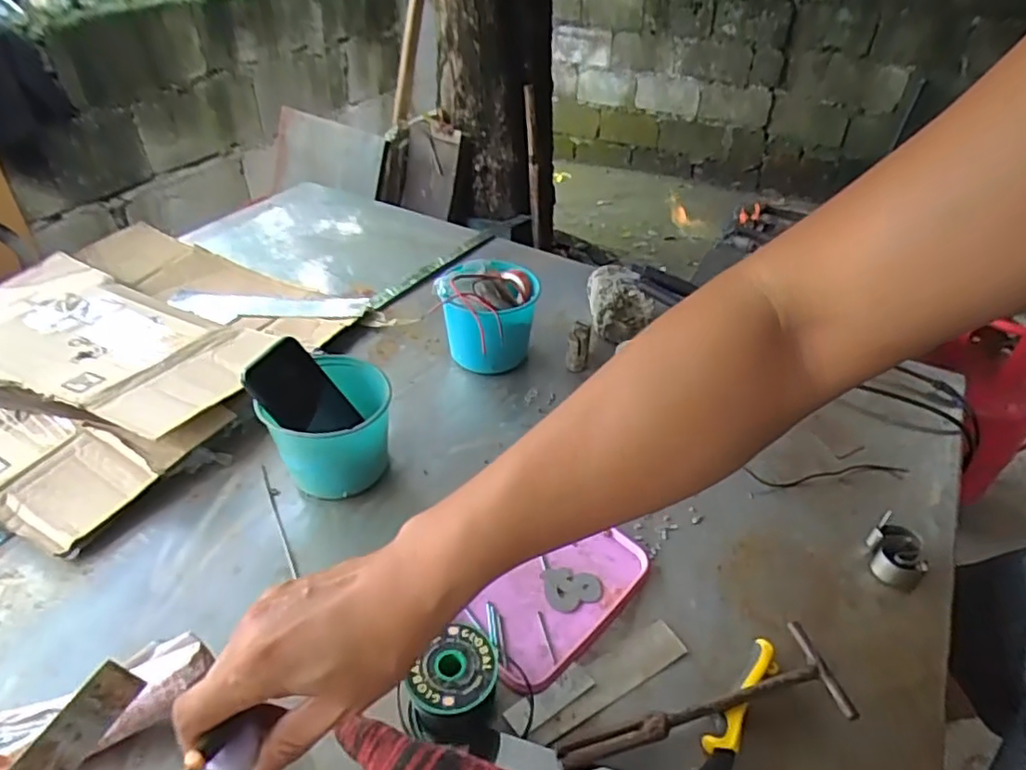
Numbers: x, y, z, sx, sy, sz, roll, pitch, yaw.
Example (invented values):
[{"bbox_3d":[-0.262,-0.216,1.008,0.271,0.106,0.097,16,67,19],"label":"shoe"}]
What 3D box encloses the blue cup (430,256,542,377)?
[{"bbox_3d":[-0.032,-0.081,0.833,0.121,0.122,0.113,1,39,-1],"label":"blue cup"}]

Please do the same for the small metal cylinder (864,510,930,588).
[{"bbox_3d":[0.373,0.163,0.618,0.057,0.036,0.055,-32,50,-34],"label":"small metal cylinder"}]

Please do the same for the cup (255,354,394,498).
[{"bbox_3d":[-0.185,0.053,0.672,0.107,0.108,0.124,18,42,20],"label":"cup"}]

